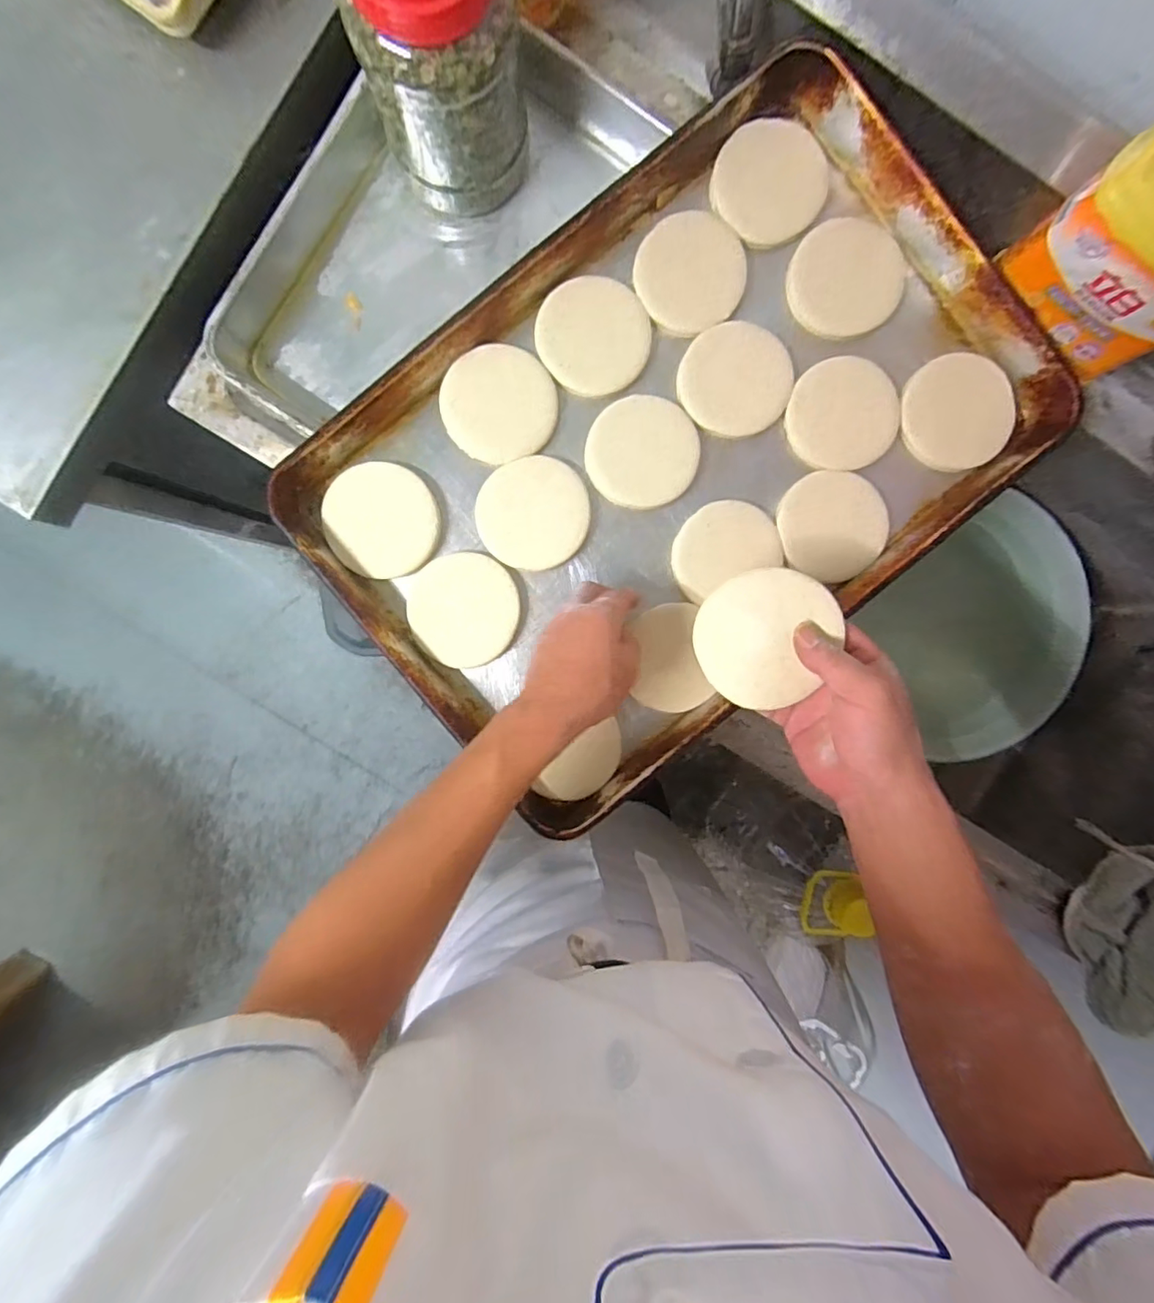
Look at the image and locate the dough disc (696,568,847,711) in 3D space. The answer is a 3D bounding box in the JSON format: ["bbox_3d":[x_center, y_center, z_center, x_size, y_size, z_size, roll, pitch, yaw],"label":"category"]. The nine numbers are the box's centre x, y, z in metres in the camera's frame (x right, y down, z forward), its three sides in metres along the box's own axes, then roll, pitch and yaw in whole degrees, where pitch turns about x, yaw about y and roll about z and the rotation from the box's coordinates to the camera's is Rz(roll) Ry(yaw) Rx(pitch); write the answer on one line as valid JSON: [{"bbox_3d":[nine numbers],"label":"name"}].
[{"bbox_3d":[0.134,-0.012,0.407,0.091,0.004,0.099,-1,85,17],"label":"dough disc"}]

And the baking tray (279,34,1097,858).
[{"bbox_3d":[0.091,-0.177,0.496,0.617,0.055,0.411,-40,89,0],"label":"baking tray"}]

